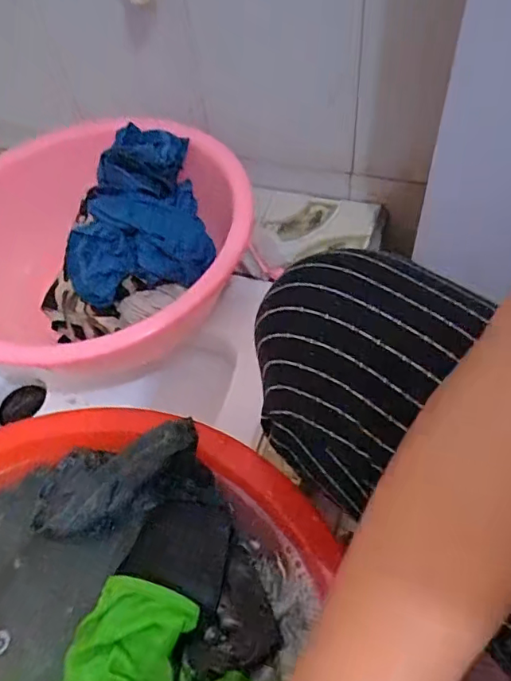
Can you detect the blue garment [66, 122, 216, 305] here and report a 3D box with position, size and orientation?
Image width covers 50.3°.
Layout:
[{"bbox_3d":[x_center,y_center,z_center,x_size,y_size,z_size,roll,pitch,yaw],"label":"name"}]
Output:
[{"bbox_3d":[-0.150,-0.154,0.655,0.174,0.095,0.193,-19,55,-7],"label":"blue garment"}]

